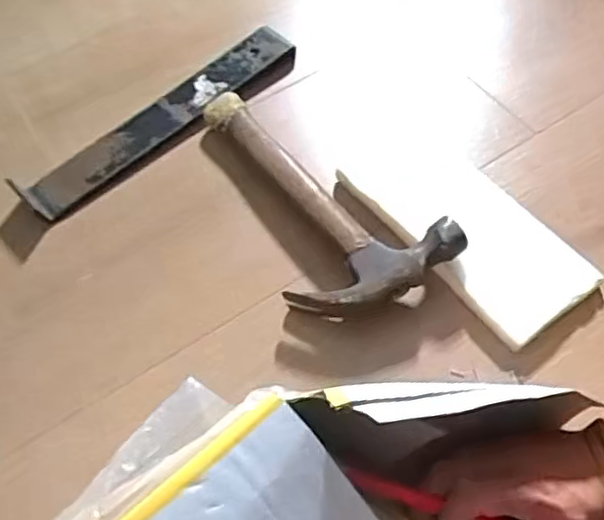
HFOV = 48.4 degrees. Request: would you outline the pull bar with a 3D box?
[{"bbox_3d":[-0.143,-0.146,0.677,0.307,0.031,0.061,-39,64,-20],"label":"pull bar"}]

